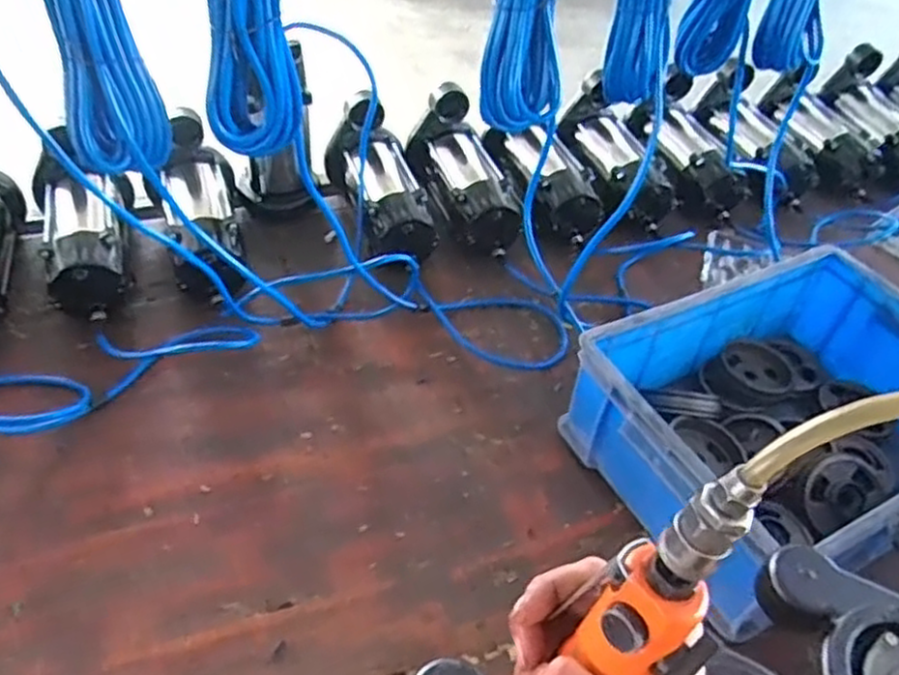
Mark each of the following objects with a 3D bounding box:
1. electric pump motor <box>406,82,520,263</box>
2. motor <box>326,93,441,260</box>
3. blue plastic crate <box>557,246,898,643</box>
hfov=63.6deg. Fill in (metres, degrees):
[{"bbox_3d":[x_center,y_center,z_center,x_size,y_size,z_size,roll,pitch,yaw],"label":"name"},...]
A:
[{"bbox_3d":[0.019,-0.240,1.067,0.123,0.131,0.263,-8,46,-14],"label":"electric pump motor"},{"bbox_3d":[-0.092,-0.208,1.024,0.115,0.121,0.255,-12,47,-17],"label":"motor"},{"bbox_3d":[0.359,0.087,0.764,0.393,0.142,0.297,-19,49,-23],"label":"blue plastic crate"}]

